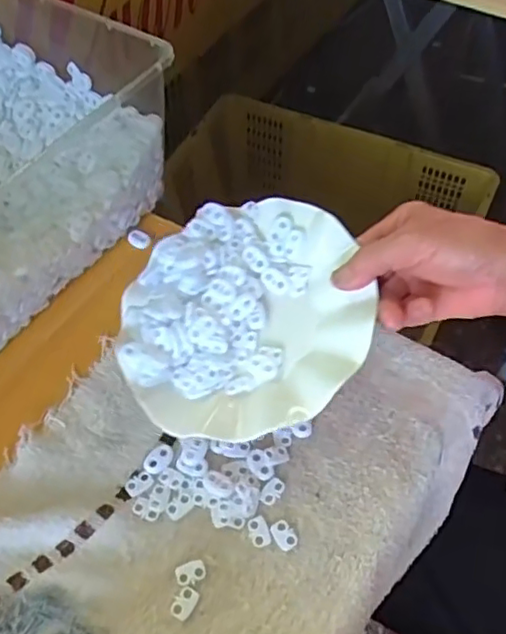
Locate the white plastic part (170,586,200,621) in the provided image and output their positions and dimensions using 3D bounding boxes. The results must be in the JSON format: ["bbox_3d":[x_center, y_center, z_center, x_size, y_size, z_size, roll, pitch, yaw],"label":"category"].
[{"bbox_3d":[-0.042,0.174,0.374,0.013,0.004,0.018,24,60,17],"label":"white plastic part"}]

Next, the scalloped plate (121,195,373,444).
[{"bbox_3d":[-0.005,-0.005,0.433,0.184,0.040,0.184,-2,68,4],"label":"scalloped plate"}]

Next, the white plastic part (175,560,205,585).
[{"bbox_3d":[-0.039,0.160,0.385,0.018,0.004,0.012,-18,58,-10],"label":"white plastic part"}]

